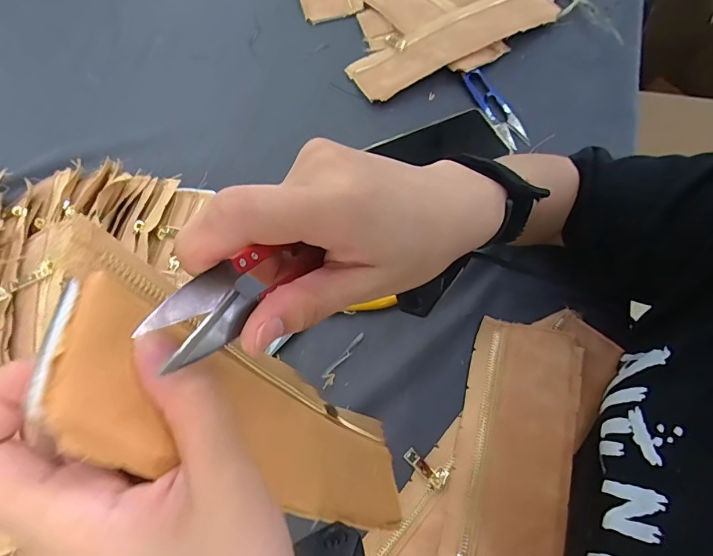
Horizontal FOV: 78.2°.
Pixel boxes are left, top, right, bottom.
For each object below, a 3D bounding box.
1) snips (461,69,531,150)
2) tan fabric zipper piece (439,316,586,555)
[{"bbox_3d":[0.149,-0.186,0.478,0.029,0.013,0.112,-26,66,-7],"label":"snips"},{"bbox_3d":[0.110,0.150,0.314,0.082,0.015,0.247,10,67,16],"label":"tan fabric zipper piece"}]

